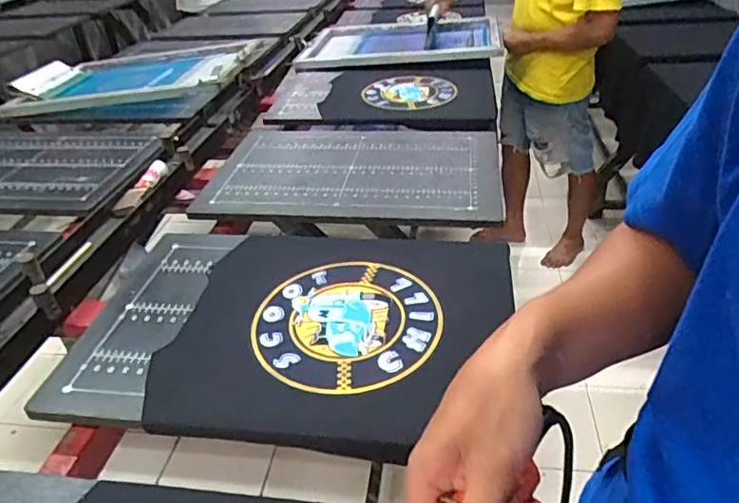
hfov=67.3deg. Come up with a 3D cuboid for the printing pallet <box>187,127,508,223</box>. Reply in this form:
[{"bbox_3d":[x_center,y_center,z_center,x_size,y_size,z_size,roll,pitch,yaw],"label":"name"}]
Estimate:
[{"bbox_3d":[-0.027,-0.183,1.192,0.588,0.021,0.422,2,34,10],"label":"printing pallet"}]

